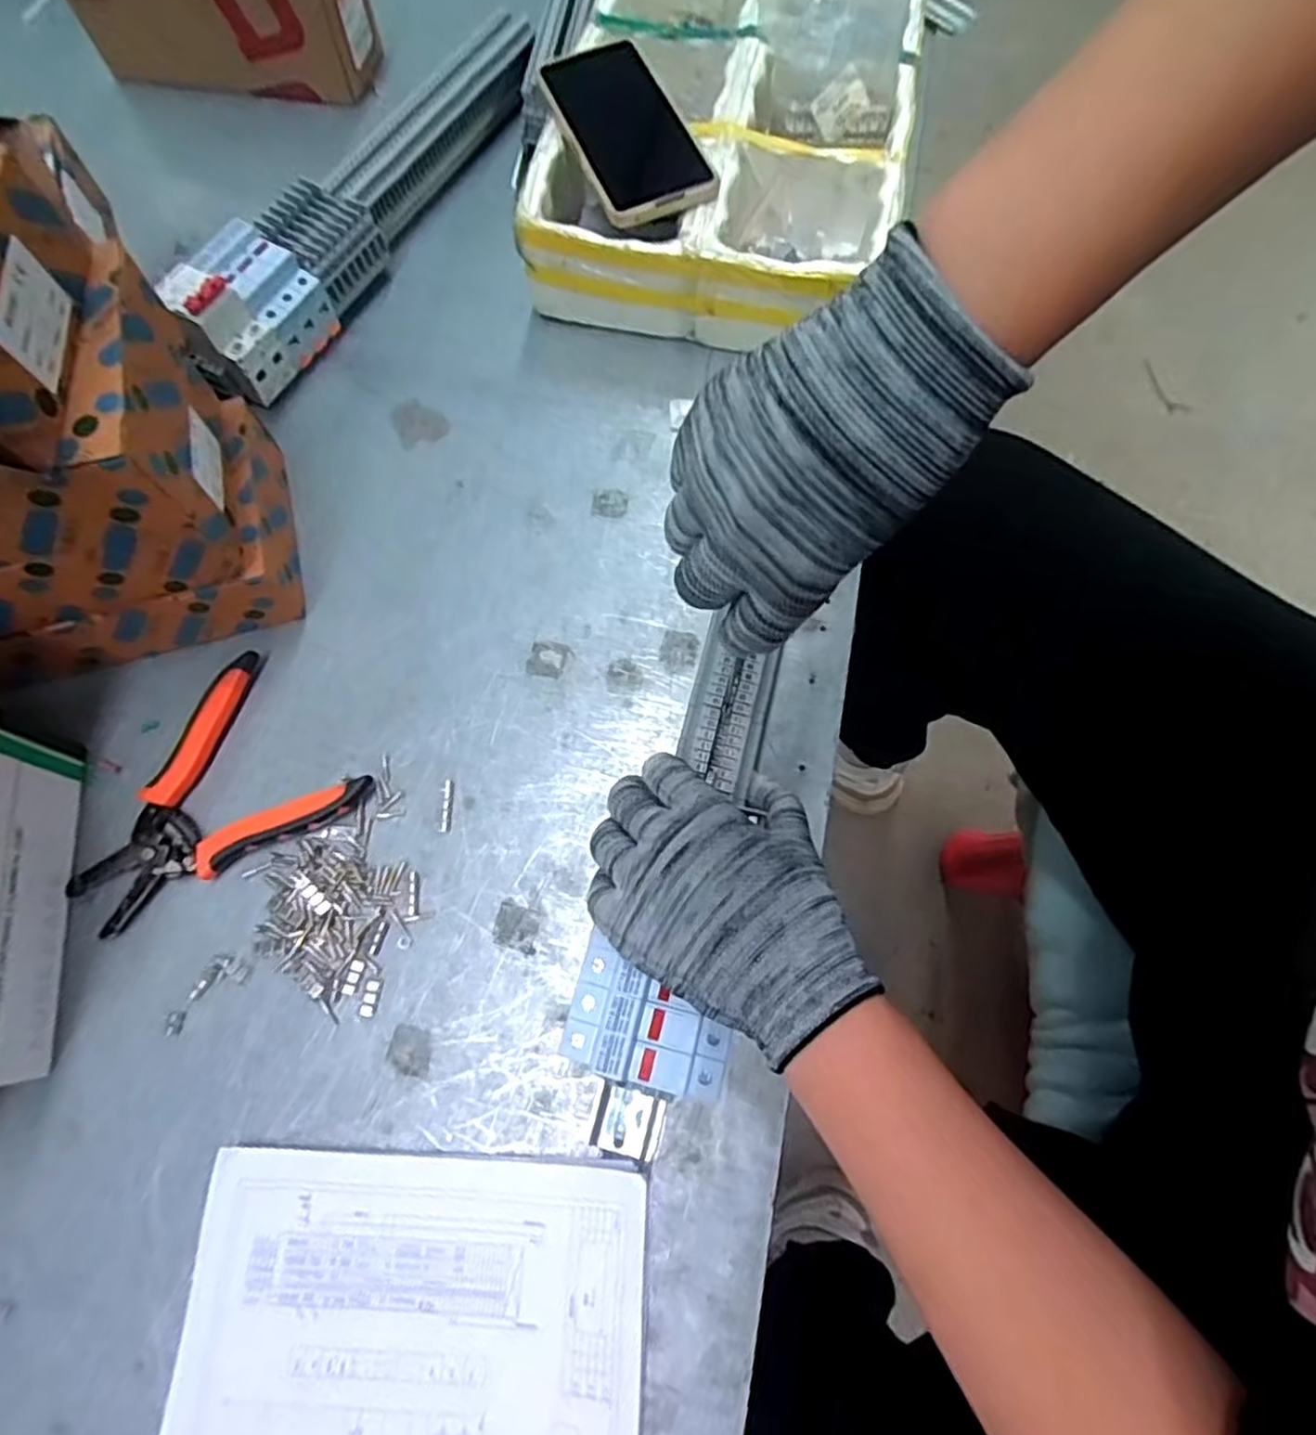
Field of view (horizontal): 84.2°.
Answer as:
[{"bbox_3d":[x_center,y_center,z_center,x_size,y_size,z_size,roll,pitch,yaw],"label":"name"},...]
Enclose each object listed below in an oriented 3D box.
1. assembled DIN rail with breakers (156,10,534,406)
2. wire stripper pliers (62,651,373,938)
[{"bbox_3d":[-0.212,-0.403,0.555,0.070,0.072,0.420,27,73,10],"label":"assembled DIN rail with breakers"},{"bbox_3d":[-0.268,0.049,0.422,0.156,0.021,0.118,-40,75,-12],"label":"wire stripper pliers"}]

